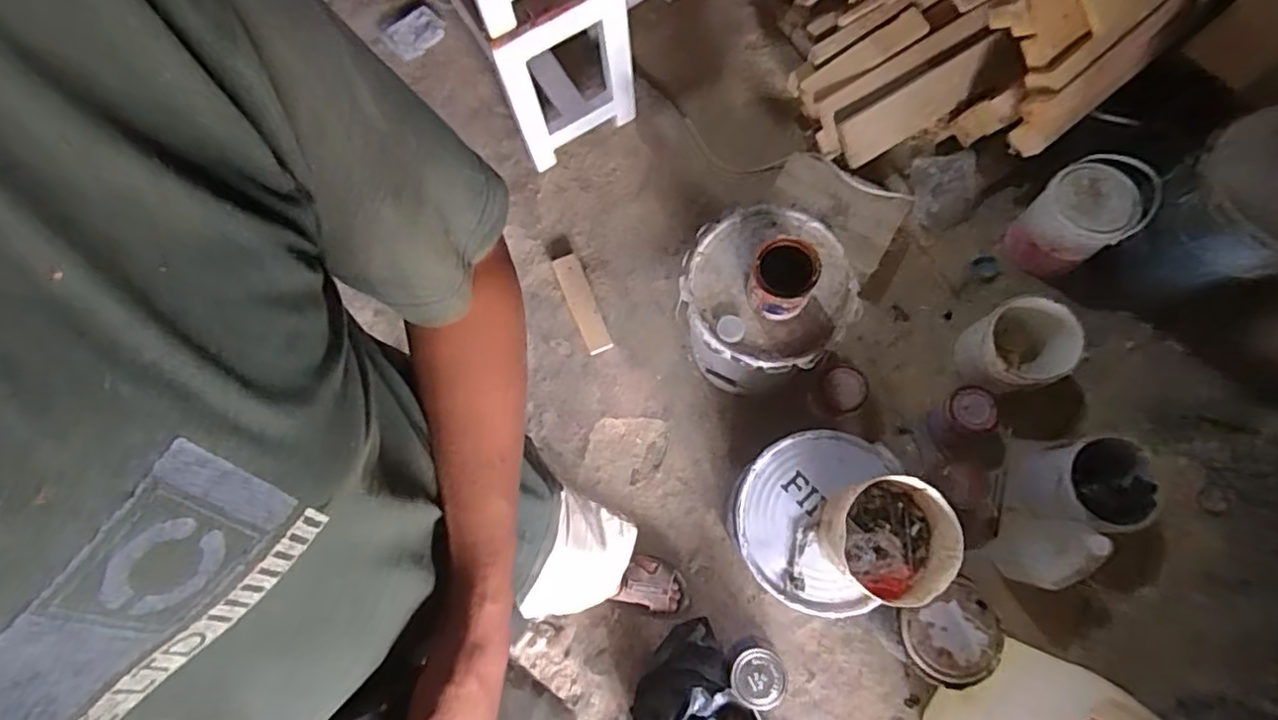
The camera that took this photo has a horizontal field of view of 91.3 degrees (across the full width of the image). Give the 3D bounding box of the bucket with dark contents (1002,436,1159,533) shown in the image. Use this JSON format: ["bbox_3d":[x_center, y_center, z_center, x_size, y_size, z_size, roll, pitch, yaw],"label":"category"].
[{"bbox_3d":[0.898,0.253,1.287,0.149,0.259,0.177,15,76,5],"label":"bucket with dark contents"}]

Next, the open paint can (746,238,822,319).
[{"bbox_3d":[0.241,-0.138,1.070,0.100,0.140,0.108,-1,75,4],"label":"open paint can"}]

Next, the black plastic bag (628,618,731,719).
[{"bbox_3d":[0.088,0.707,1.278,0.184,0.105,0.331,20,76,7],"label":"black plastic bag"}]

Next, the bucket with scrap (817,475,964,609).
[{"bbox_3d":[0.379,0.275,0.961,0.185,0.105,0.177,-1,75,4],"label":"bucket with scrap"}]

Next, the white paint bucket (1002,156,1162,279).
[{"bbox_3d":[0.970,-0.321,1.368,0.219,0.201,0.176,-37,76,-6],"label":"white paint bucket"}]

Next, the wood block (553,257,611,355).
[{"bbox_3d":[-0.144,-0.140,1.545,0.059,0.020,0.265,-24,76,-5],"label":"wood block"}]

